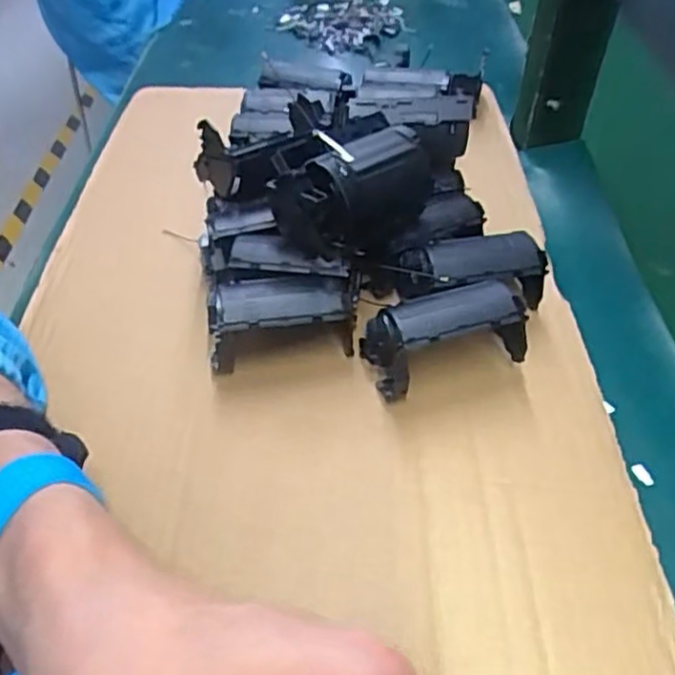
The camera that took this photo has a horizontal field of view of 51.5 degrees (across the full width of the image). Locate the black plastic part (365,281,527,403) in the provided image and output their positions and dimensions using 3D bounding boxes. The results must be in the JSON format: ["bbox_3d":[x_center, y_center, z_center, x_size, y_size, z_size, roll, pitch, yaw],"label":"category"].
[{"bbox_3d":[0.051,-0.002,0.338,0.069,0.045,0.039,-12,45,-12],"label":"black plastic part"}]

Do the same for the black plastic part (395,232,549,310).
[{"bbox_3d":[0.070,-0.028,0.369,0.077,0.044,0.025,-10,45,-10],"label":"black plastic part"}]

